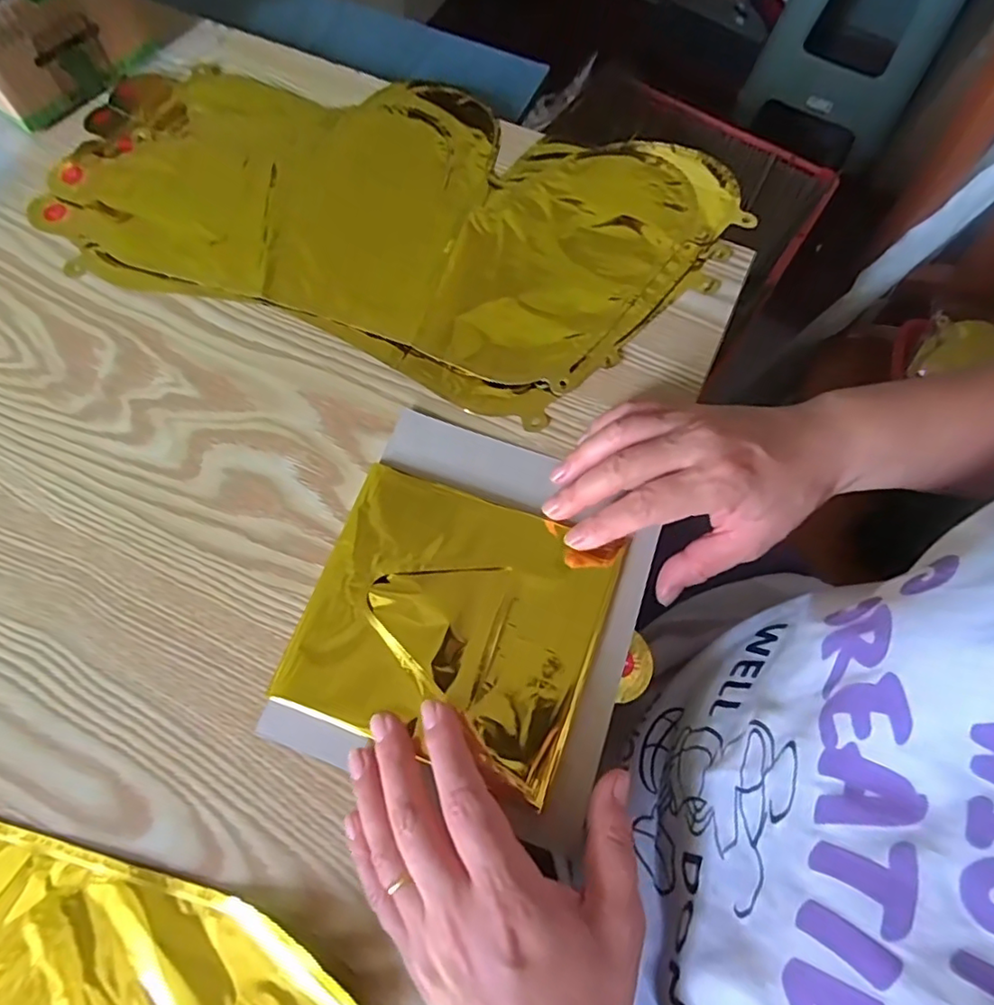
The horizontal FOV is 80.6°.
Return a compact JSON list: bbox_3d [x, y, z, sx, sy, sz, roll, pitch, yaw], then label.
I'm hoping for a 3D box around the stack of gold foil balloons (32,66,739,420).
[{"bbox_3d":[-0.080,-0.207,0.406,0.444,0.009,0.240,20,71,7],"label":"stack of gold foil balloons"}]

